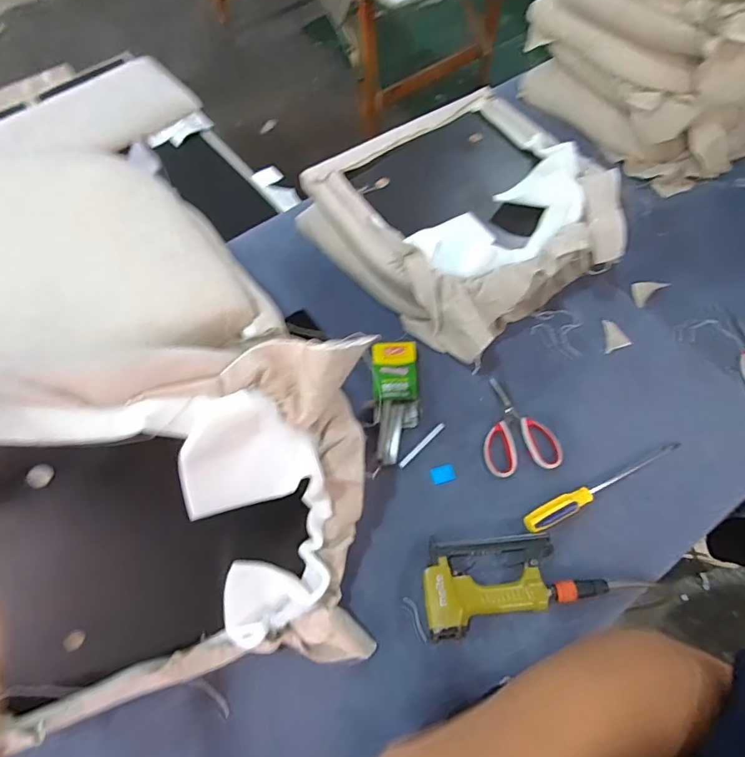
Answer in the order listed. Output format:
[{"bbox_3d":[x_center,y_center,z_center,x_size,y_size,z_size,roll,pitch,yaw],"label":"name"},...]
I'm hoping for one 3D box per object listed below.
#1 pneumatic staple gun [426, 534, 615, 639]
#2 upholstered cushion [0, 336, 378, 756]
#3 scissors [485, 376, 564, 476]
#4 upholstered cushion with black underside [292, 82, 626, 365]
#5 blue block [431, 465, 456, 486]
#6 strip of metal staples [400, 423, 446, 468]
[{"bbox_3d":[0.199,0.287,0.694,0.255,0.038,0.129,-9,62,-1],"label":"pneumatic staple gun"},{"bbox_3d":[-0.223,0.175,0.562,0.443,0.447,0.080,-6,23,-20],"label":"upholstered cushion"},{"bbox_3d":[0.239,0.076,0.807,0.118,0.011,0.170,-9,62,-2],"label":"scissors"},{"bbox_3d":[0.177,-0.309,0.918,0.440,0.184,0.516,-36,66,-15],"label":"upholstered cushion with black underside"},{"bbox_3d":[0.116,0.158,0.788,0.038,0.004,0.027,-16,63,-5],"label":"blue block"},{"bbox_3d":[0.085,0.113,0.814,0.105,0.004,0.012,-41,67,-17],"label":"strip of metal staples"}]

